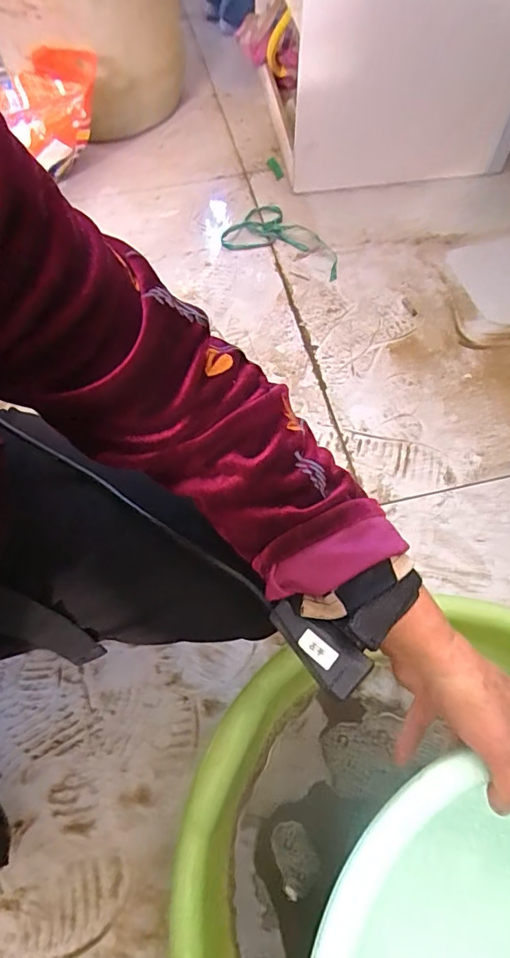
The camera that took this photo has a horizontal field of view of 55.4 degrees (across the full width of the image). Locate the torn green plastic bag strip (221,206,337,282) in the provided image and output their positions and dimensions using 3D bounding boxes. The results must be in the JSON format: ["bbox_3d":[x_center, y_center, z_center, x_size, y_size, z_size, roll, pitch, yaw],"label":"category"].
[{"bbox_3d":[0.068,-0.471,0.951,0.236,0.026,0.133,24,68,14],"label":"torn green plastic bag strip"}]

